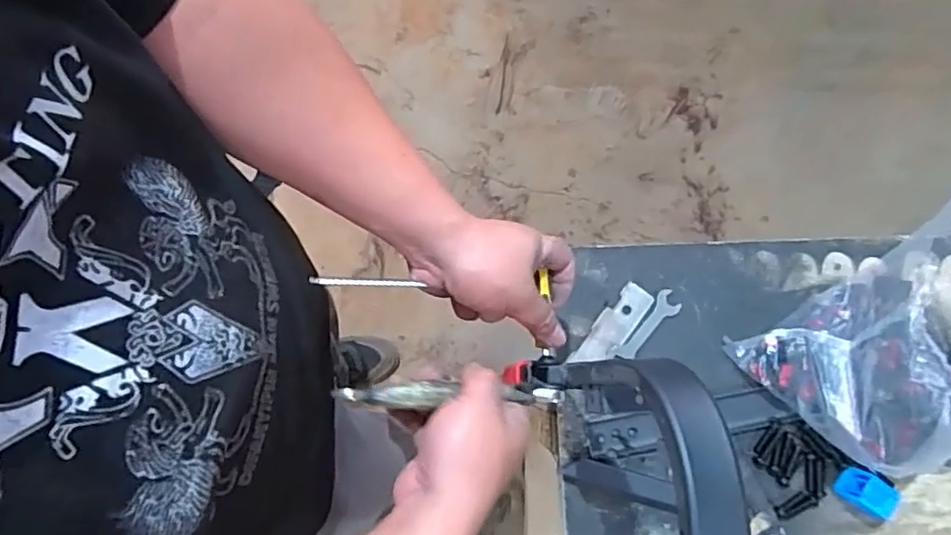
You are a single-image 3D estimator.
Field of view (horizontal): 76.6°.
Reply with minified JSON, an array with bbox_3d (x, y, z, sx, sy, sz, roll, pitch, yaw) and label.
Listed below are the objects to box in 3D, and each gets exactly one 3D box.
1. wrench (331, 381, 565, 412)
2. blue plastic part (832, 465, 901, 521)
[{"bbox_3d":[-0.015,0.092,0.438,0.171,0.010,0.015,5,78,-19],"label":"wrench"},{"bbox_3d":[0.371,0.213,0.569,0.045,0.024,0.032,30,80,5],"label":"blue plastic part"}]

